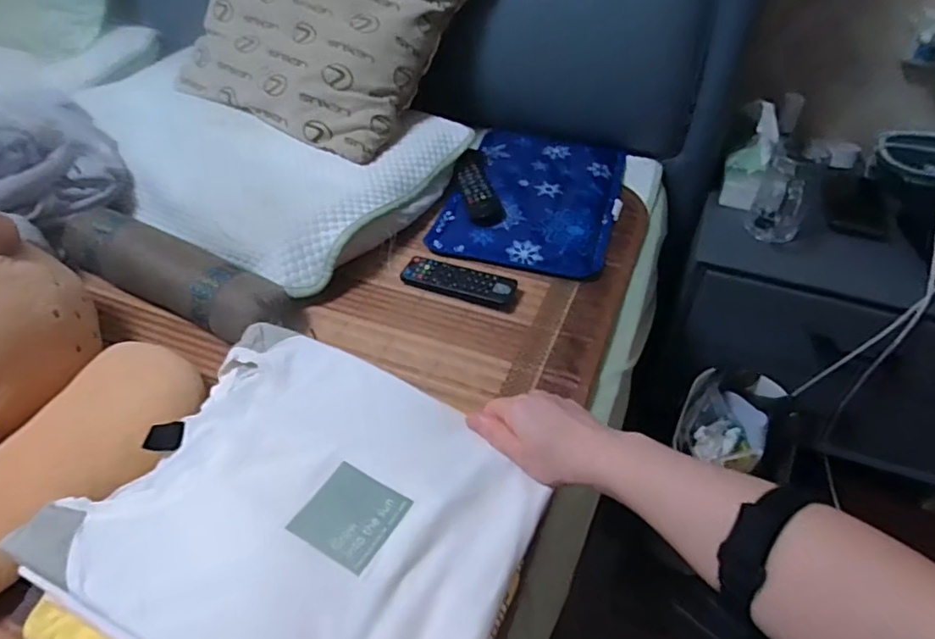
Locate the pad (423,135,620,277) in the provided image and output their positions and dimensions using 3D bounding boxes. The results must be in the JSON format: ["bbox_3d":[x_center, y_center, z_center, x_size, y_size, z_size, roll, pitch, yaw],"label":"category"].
[{"bbox_3d":[0.107,-0.200,0.905,0.245,0.024,0.349,11,45,12],"label":"pad"}]

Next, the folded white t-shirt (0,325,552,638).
[{"bbox_3d":[-0.114,0.132,0.421,0.308,0.034,0.244,19,47,20],"label":"folded white t-shirt"}]

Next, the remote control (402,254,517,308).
[{"bbox_3d":[-0.012,-0.049,0.751,0.146,0.020,0.043,16,46,17],"label":"remote control"}]

